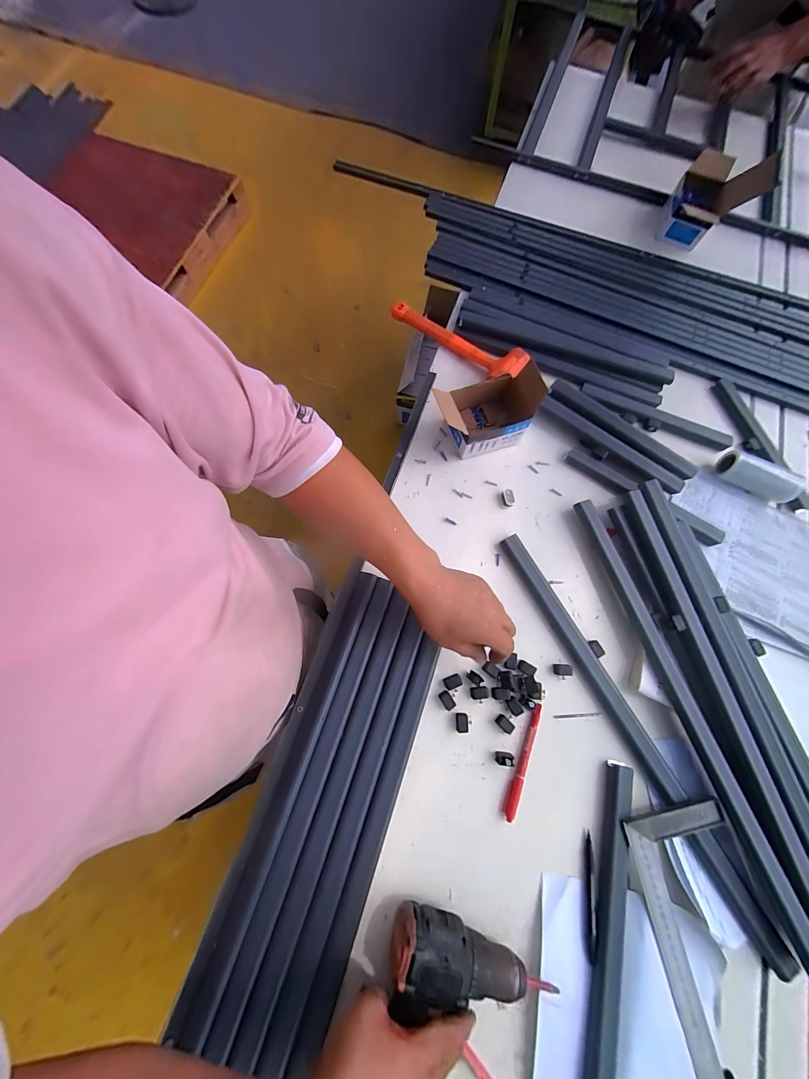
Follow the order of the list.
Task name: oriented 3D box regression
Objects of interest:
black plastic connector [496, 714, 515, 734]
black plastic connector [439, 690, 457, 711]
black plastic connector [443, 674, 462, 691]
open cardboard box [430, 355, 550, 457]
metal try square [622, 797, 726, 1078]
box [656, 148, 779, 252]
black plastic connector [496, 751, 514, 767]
[{"bbox_3d":[0.132,0.241,0.457,0.023,0.005,0.015,43,77,10],"label":"black plastic connector"},{"bbox_3d":[0.056,0.214,0.463,0.015,0.005,0.024,-33,78,-10],"label":"black plastic connector"},{"bbox_3d":[0.065,0.191,0.470,0.023,0.004,0.017,-20,76,-7],"label":"black plastic connector"},{"bbox_3d":[0.133,-0.197,0.550,0.166,0.076,0.093,-17,75,-6],"label":"open cardboard box"},{"bbox_3d":[0.351,0.470,0.392,0.116,0.019,0.300,-11,75,-5],"label":"metal try square"},{"bbox_3d":[0.616,-0.677,0.698,0.154,0.101,0.167,33,76,7],"label":"box"},{"bbox_3d":[0.127,0.280,0.445,0.021,0.010,0.015,2,74,-1],"label":"black plastic connector"}]

